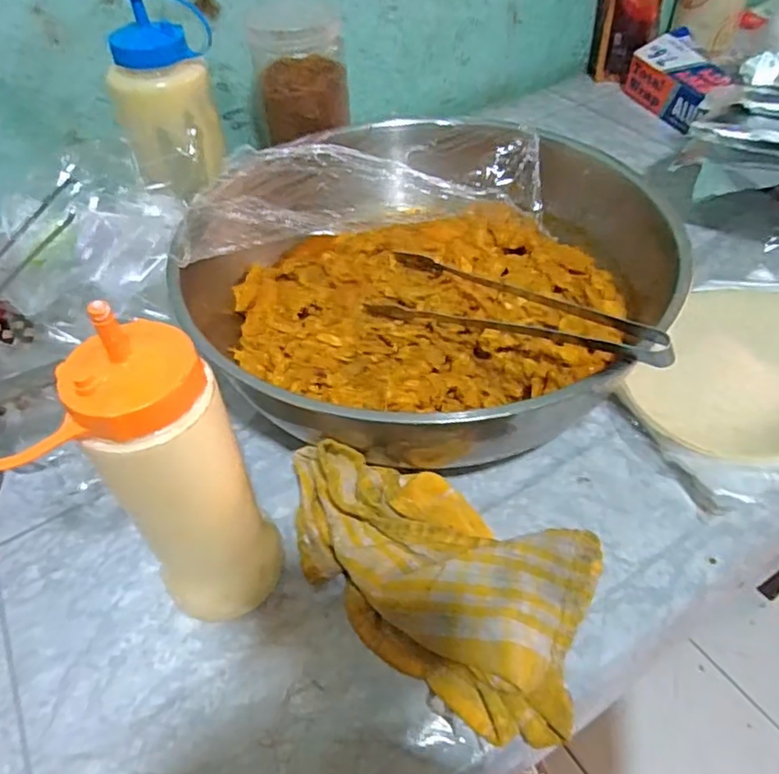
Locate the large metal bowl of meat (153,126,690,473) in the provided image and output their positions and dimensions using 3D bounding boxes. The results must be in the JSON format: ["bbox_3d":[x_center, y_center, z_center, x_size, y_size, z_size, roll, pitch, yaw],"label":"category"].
[{"bbox_3d":[0.028,-0.093,0.501,0.339,0.112,0.344,-2,48,2],"label":"large metal bowl of meat"}]

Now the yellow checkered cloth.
[{"bbox_3d":[0.020,0.109,0.364,0.200,0.060,0.115,19,50,22],"label":"yellow checkered cloth"}]

